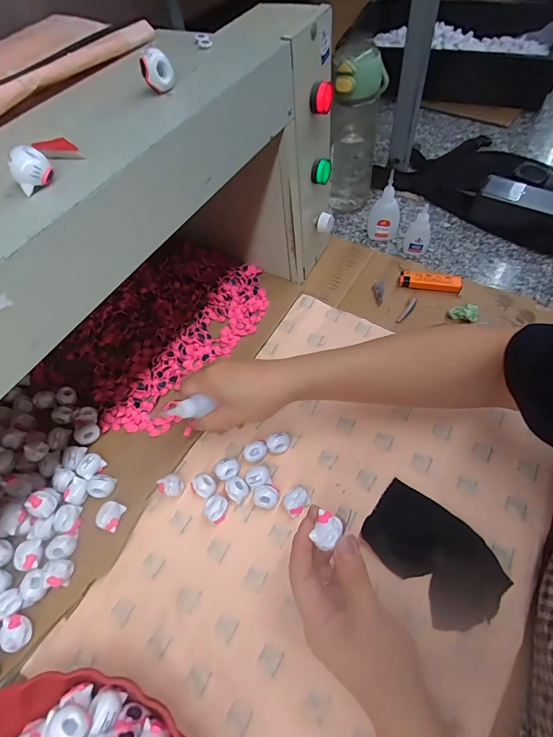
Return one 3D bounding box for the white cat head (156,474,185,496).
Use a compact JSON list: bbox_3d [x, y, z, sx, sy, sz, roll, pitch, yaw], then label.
[{"bbox_3d":[-0.107,0.119,0.393,0.022,0.021,0.020,-2,57,3],"label":"white cat head"}]

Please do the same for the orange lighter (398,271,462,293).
[{"bbox_3d":[0.208,-0.117,0.526,0.079,0.018,0.020,12,59,12],"label":"orange lighter"}]

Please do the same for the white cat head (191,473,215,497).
[{"bbox_3d":[-0.074,0.122,0.397,0.021,0.017,0.024,-35,61,-17],"label":"white cat head"}]

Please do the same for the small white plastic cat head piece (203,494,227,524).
[{"bbox_3d":[-0.060,0.139,0.382,0.020,0.017,0.024,13,59,12],"label":"small white plastic cat head piece"}]

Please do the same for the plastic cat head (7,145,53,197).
[{"bbox_3d":[-0.143,-0.117,0.224,0.021,0.019,0.017,-32,60,-15],"label":"plastic cat head"}]

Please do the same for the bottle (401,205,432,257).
[{"bbox_3d":[0.202,-0.193,0.547,0.036,0.071,0.021,15,60,14],"label":"bottle"}]

